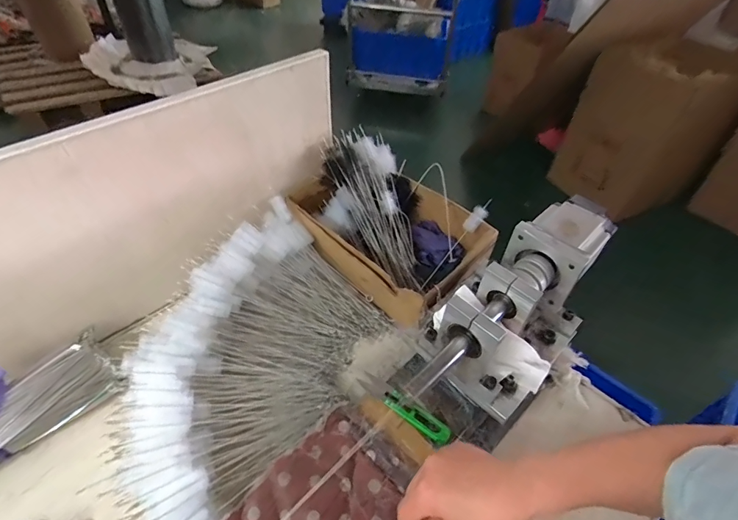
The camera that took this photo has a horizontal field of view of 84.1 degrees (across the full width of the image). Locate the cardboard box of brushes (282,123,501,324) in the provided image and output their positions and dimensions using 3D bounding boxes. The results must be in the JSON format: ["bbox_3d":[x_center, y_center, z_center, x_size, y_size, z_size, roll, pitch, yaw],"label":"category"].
[{"bbox_3d":[0.030,-0.060,0.623,0.294,0.113,0.209,34,52,26],"label":"cardboard box of brushes"}]

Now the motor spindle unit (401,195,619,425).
[{"bbox_3d":[0.195,0.051,0.485,0.252,0.143,0.124,-29,54,-29],"label":"motor spindle unit"}]

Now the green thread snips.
[{"bbox_3d":[0.039,0.162,0.458,0.114,0.006,0.024,32,51,24],"label":"green thread snips"}]

